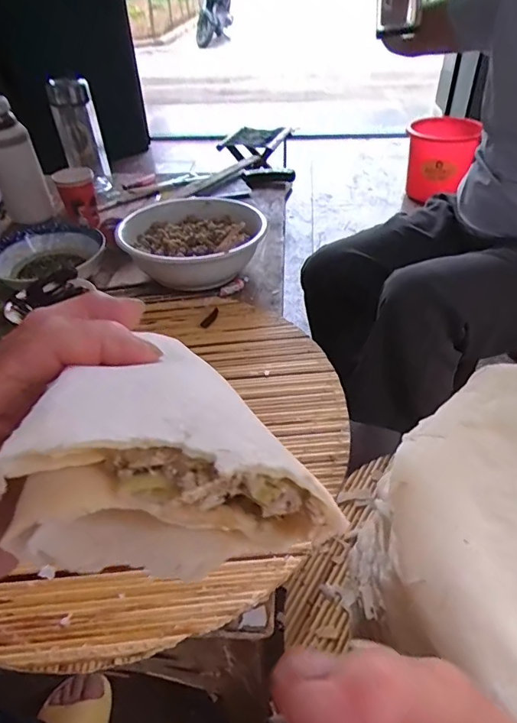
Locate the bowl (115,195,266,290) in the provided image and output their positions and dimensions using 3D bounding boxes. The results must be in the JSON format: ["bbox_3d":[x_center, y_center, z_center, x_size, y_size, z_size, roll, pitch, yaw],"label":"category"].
[{"bbox_3d":[-0.094,-0.202,0.773,0.230,0.067,0.205,29,51,30],"label":"bowl"}]

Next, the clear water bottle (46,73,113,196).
[{"bbox_3d":[-0.403,-0.515,1.073,0.092,0.234,0.108,-14,44,-12],"label":"clear water bottle"}]

